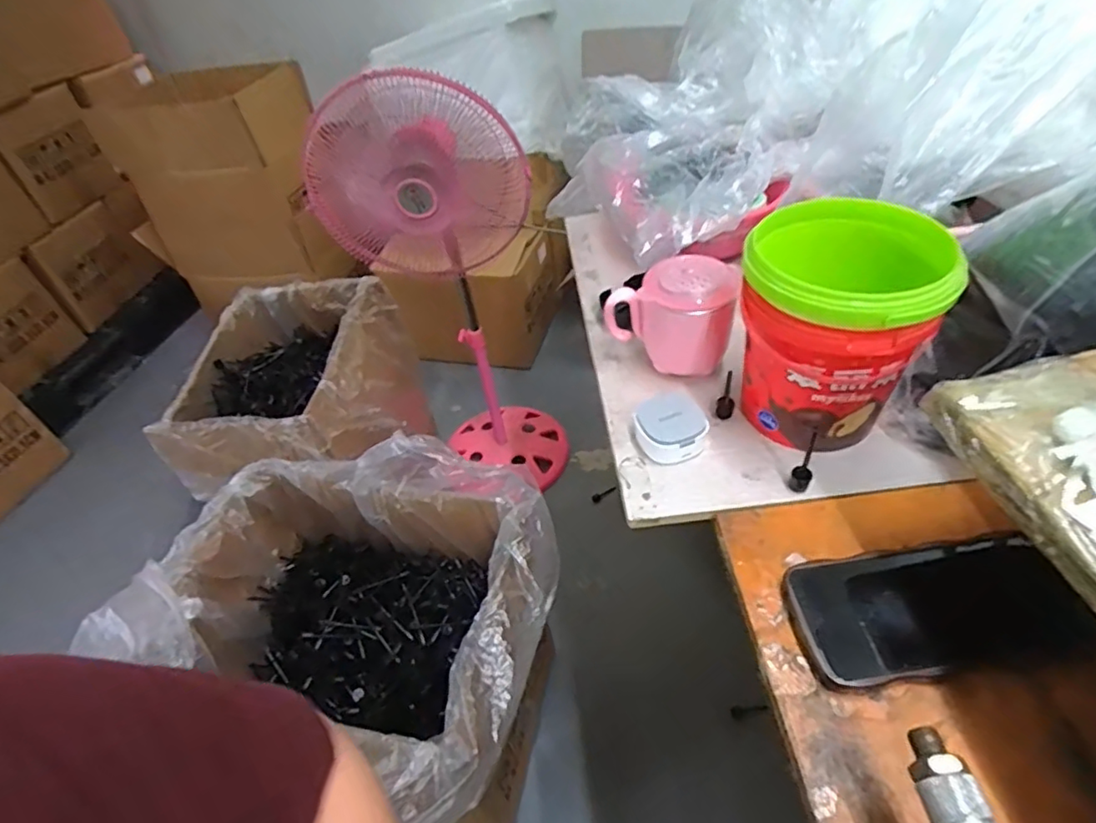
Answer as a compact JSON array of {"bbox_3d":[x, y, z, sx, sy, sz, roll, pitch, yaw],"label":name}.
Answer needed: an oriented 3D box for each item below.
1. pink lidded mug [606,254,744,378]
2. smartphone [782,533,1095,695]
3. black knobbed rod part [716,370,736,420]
[{"bbox_3d":[0.111,-0.091,0.540,0.114,0.094,0.072,9,47,17],"label":"pink lidded mug"},{"bbox_3d":[0.235,0.122,0.369,0.161,0.017,0.077,-8,43,0],"label":"smartphone"},{"bbox_3d":[0.158,-0.017,0.527,0.015,0.008,0.061,7,45,15],"label":"black knobbed rod part"}]

